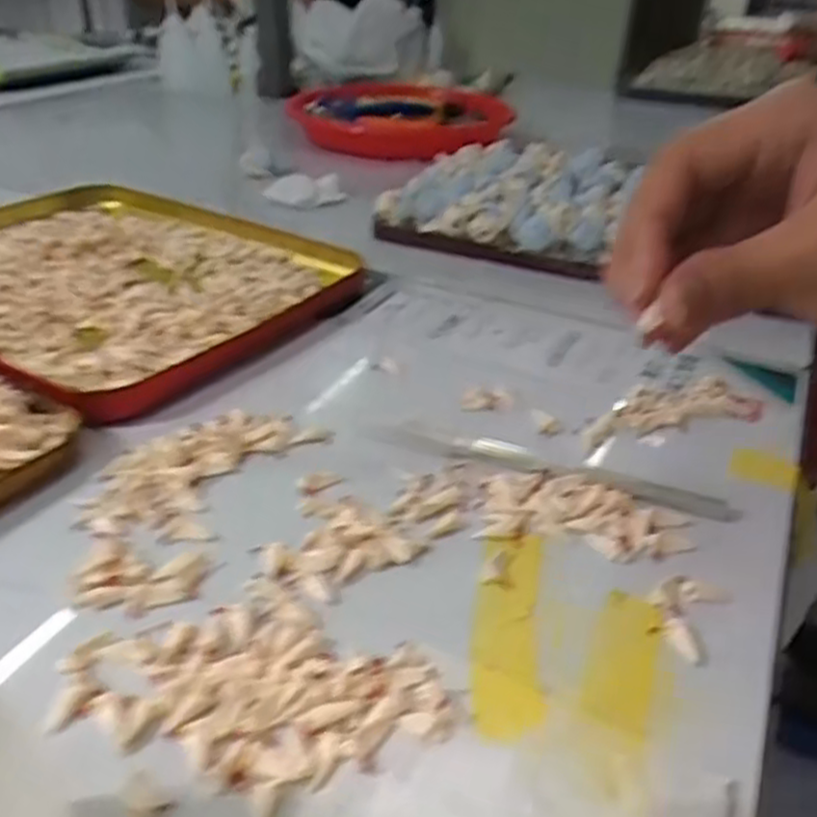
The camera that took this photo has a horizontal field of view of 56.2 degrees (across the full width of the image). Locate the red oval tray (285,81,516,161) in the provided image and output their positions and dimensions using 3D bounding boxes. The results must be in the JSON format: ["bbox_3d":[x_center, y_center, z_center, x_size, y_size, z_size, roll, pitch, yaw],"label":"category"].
[{"bbox_3d":[-0.008,-0.294,0.774,0.197,0.037,0.220,-20,40,-34],"label":"red oval tray"}]

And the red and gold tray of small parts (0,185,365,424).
[{"bbox_3d":[-0.182,-0.084,0.440,0.288,0.013,0.200,24,36,28],"label":"red and gold tray of small parts"}]

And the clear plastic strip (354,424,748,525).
[{"bbox_3d":[0.051,0.022,0.300,0.146,0.008,0.015,14,35,17],"label":"clear plastic strip"}]

